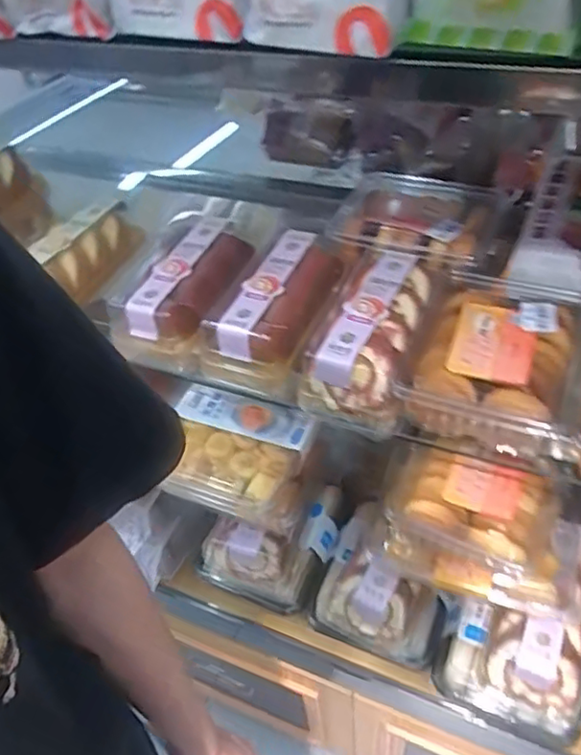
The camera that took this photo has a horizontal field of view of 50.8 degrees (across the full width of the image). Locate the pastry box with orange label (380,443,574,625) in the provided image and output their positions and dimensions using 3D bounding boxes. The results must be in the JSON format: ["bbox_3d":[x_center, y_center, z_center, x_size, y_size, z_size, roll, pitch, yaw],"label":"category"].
[{"bbox_3d":[0.198,0.155,0.623,0.199,0.105,0.114,13,47,19],"label":"pastry box with orange label"}]

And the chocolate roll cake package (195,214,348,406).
[{"bbox_3d":[-0.016,-0.080,0.672,0.130,0.083,0.204,11,47,18],"label":"chocolate roll cake package"}]

